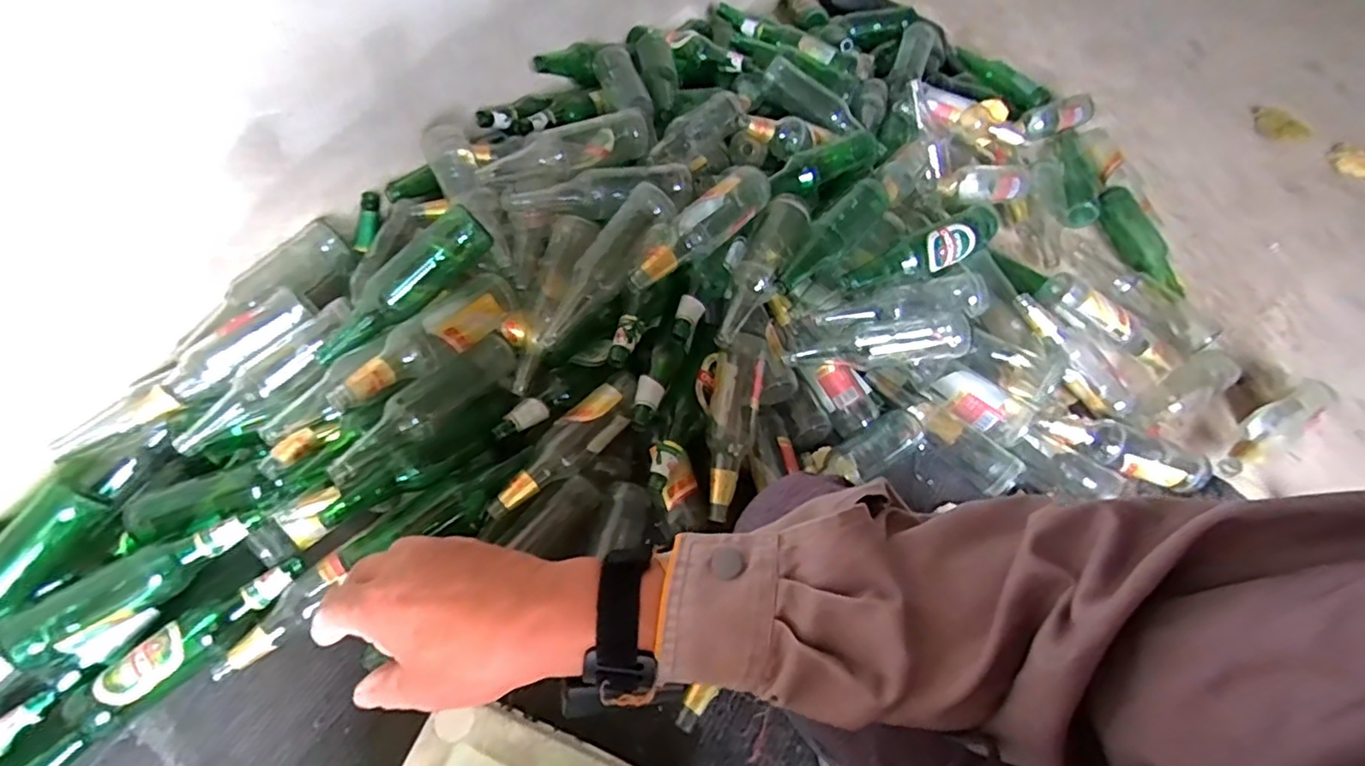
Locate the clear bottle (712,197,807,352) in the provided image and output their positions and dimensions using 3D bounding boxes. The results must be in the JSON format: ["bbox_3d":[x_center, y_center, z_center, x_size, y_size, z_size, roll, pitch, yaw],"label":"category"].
[{"bbox_3d":[0.109,-0.159,0.870,0.069,0.066,0.255,23,60,11],"label":"clear bottle"}]

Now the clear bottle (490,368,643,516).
[{"bbox_3d":[-0.158,0.091,0.847,0.061,0.082,0.249,40,64,19],"label":"clear bottle"}]

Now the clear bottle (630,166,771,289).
[{"bbox_3d":[0.025,-0.206,0.852,0.076,0.078,0.265,37,63,18],"label":"clear bottle"}]

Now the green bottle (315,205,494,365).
[{"bbox_3d":[-0.362,-0.122,0.808,0.266,0.070,0.078,-44,69,-7],"label":"green bottle"}]

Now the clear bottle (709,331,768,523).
[{"bbox_3d":[0.068,0.062,0.865,0.067,0.075,0.258,11,77,3],"label":"clear bottle"}]

